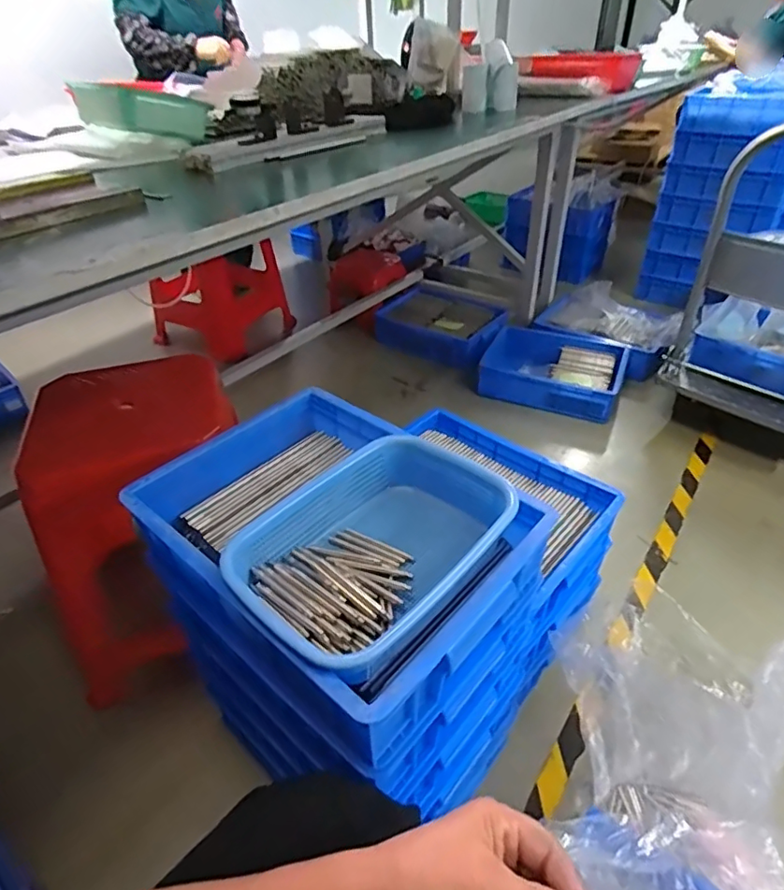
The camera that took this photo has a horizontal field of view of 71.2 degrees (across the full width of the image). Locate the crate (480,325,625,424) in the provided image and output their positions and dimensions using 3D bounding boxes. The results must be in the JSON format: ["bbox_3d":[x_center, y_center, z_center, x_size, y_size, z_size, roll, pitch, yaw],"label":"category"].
[{"bbox_3d":[0.503,-0.227,1.747,0.424,0.119,0.322,16,42,21],"label":"crate"}]

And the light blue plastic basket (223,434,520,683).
[{"bbox_3d":[-0.016,0.111,0.595,0.208,0.085,0.282,30,48,34],"label":"light blue plastic basket"}]

